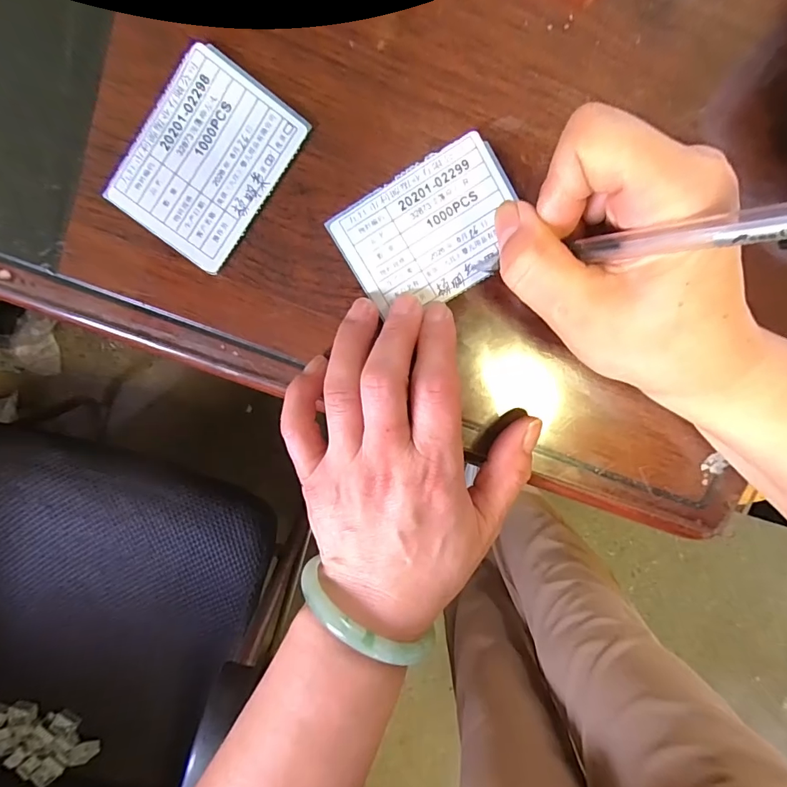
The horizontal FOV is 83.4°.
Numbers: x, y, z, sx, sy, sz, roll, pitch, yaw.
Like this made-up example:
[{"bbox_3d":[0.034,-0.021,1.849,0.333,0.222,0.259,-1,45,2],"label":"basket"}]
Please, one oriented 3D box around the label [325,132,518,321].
[{"bbox_3d":[0.019,-0.076,0.211,0.083,0.004,0.060,-29,97,4],"label":"label"}]

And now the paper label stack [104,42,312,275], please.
[{"bbox_3d":[-0.087,-0.109,0.208,0.063,0.005,0.083,37,96,-5],"label":"paper label stack"}]

